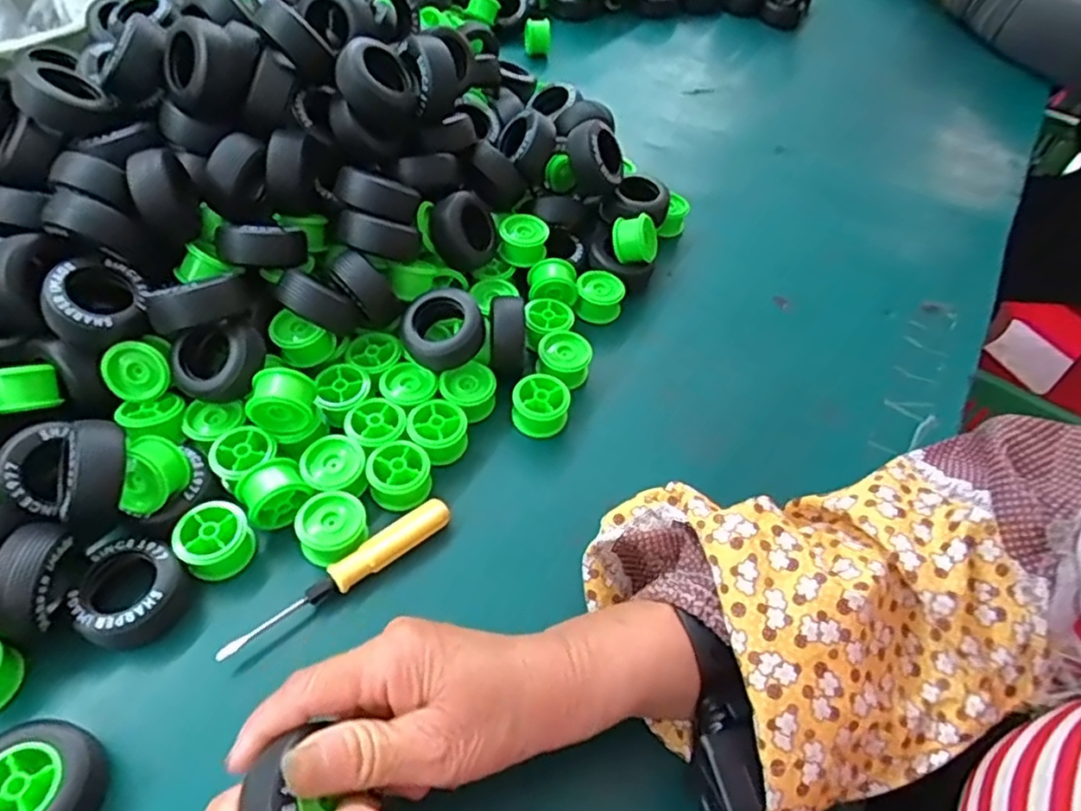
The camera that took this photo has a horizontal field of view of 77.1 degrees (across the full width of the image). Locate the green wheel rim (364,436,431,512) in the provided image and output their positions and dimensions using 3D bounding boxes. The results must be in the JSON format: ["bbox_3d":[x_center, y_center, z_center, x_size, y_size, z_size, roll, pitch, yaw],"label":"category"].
[{"bbox_3d":[-0.078,0.038,0.378,0.033,0.024,0.034,2,52,-3],"label":"green wheel rim"}]

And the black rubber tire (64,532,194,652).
[{"bbox_3d":[-0.194,0.088,0.322,0.047,0.026,0.046,39,59,23],"label":"black rubber tire"}]

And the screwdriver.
[{"bbox_3d":[-0.098,0.087,0.343,0.124,0.018,0.015,-33,61,-26],"label":"screwdriver"}]

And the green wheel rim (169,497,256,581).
[{"bbox_3d":[-0.164,0.068,0.342,0.034,0.020,0.033,39,59,23],"label":"green wheel rim"}]

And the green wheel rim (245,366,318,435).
[{"bbox_3d":[-0.140,-0.003,0.370,0.034,0.031,0.023,-3,53,-7],"label":"green wheel rim"}]

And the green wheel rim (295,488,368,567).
[{"bbox_3d":[-0.108,0.064,0.354,0.031,0.023,0.036,-13,55,-15],"label":"green wheel rim"}]

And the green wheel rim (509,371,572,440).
[{"bbox_3d":[0.000,-0.001,0.415,0.033,0.023,0.035,2,52,-3],"label":"green wheel rim"}]

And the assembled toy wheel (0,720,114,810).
[{"bbox_3d":[-0.203,0.154,0.271,0.044,0.027,0.047,2,52,-3],"label":"assembled toy wheel"}]

